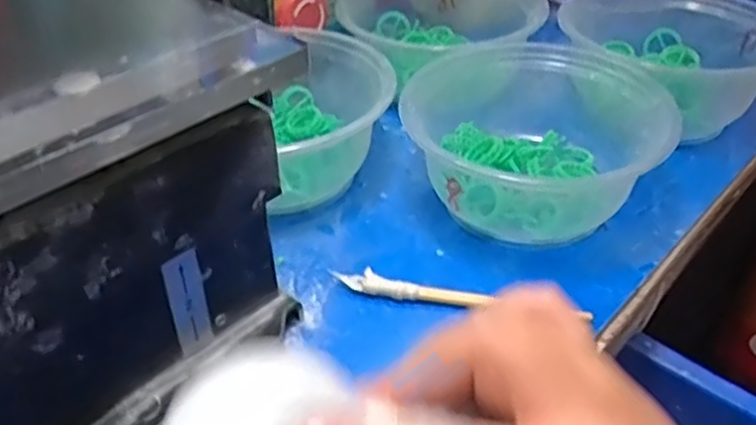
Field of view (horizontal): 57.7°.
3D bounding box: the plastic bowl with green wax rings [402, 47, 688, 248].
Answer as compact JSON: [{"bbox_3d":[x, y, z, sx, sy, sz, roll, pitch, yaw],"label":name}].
[{"bbox_3d":[0.080,-0.039,0.374,0.133,0.060,0.113,-1,39,0],"label":"plastic bowl with green wax rings"}]

